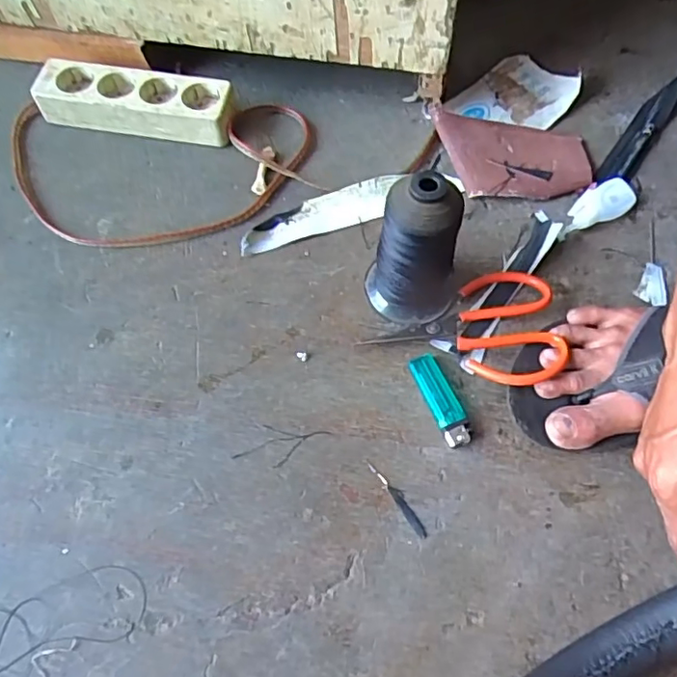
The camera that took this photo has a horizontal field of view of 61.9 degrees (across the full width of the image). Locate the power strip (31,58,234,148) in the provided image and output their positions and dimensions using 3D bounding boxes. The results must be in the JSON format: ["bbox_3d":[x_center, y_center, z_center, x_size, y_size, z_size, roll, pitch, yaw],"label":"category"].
[{"bbox_3d":[-0.210,-0.247,0.596,0.203,0.051,0.056,8,64,5],"label":"power strip"}]

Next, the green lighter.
[{"bbox_3d":[0.085,0.049,0.467,0.024,0.011,0.083,-21,65,-9],"label":"green lighter"}]

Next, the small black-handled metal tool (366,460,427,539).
[{"bbox_3d":[0.046,0.122,0.436,0.008,0.004,0.070,-32,67,-13],"label":"small black-handled metal tool"}]

